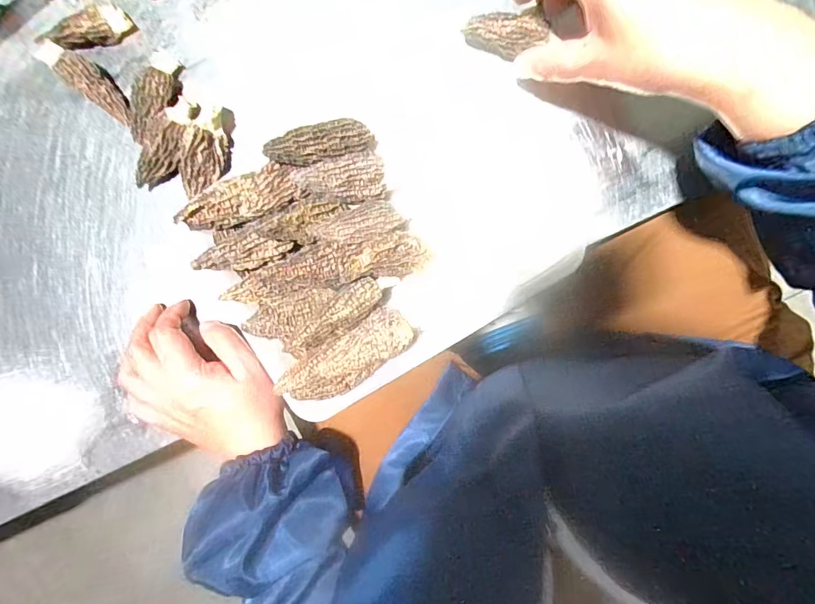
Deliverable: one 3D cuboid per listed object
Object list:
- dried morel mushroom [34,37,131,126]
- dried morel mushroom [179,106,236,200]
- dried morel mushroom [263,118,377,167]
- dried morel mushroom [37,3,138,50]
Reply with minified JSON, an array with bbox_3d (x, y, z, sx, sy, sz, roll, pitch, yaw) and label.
[{"bbox_3d":[-0.269,-0.188,0.363,0.095,0.037,0.024,39,96,4],"label":"dried morel mushroom"},{"bbox_3d":[-0.166,-0.125,0.356,0.032,0.037,0.075,9,93,6],"label":"dried morel mushroom"},{"bbox_3d":[-0.062,-0.115,0.316,0.081,0.021,0.025,-18,90,-18],"label":"dried morel mushroom"},{"bbox_3d":[-0.266,-0.227,0.364,0.068,0.023,0.024,-21,89,7],"label":"dried morel mushroom"}]

